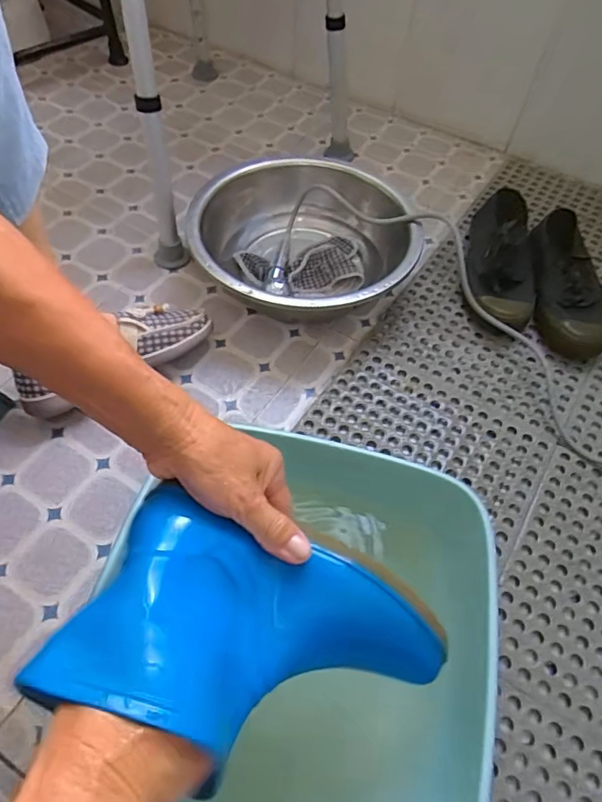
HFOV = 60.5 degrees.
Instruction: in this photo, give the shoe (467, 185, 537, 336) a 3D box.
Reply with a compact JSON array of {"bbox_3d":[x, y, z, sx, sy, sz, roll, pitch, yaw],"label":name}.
[{"bbox_3d":[0.301,-0.213,0.769,0.096,0.083,0.244,14,56,7],"label":"shoe"}]

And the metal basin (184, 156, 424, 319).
[{"bbox_3d":[0.001,-0.226,0.755,0.302,0.107,0.317,2,55,-2],"label":"metal basin"}]

